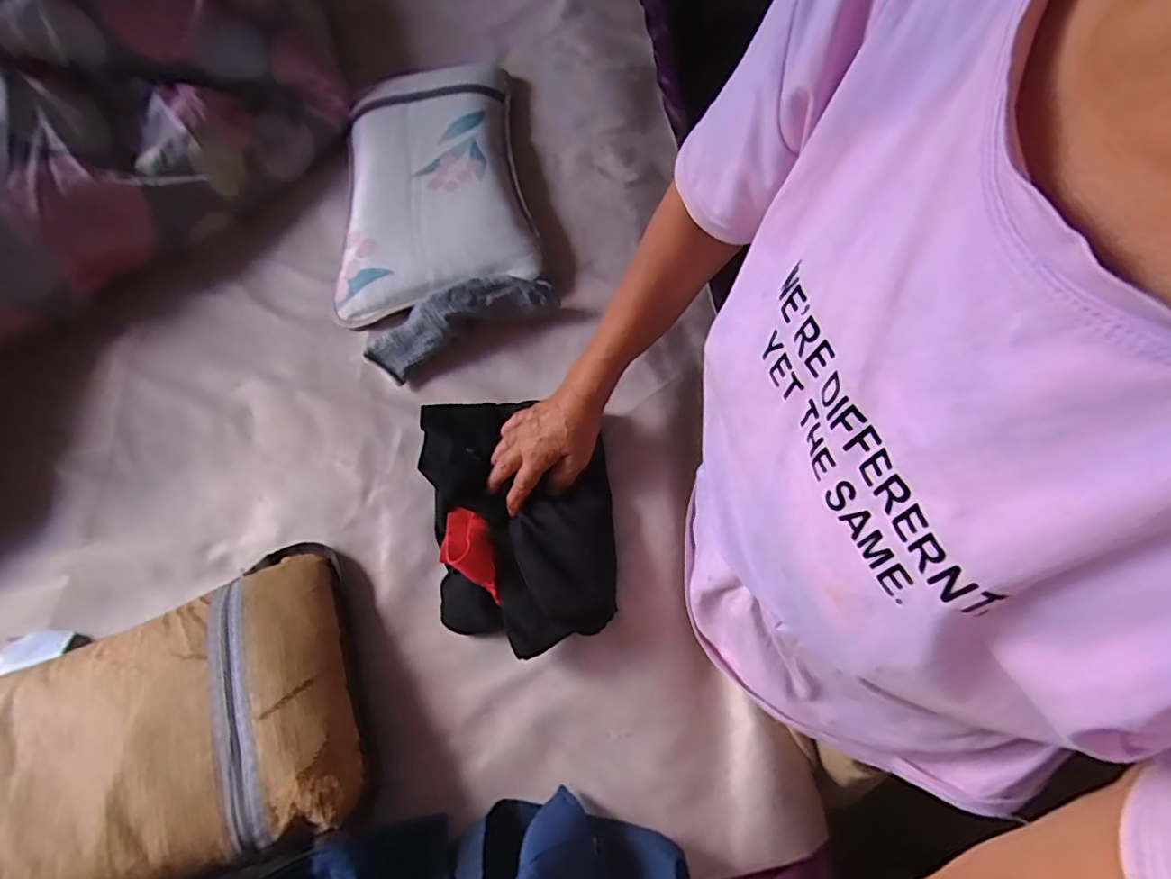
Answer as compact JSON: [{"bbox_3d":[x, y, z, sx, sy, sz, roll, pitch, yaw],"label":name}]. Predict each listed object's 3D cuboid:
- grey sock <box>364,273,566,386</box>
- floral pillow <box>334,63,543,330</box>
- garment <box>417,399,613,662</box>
[{"bbox_3d":[-0.143,-0.138,0.648,0.216,0.056,0.064,-27,64,-11],"label":"grey sock"},{"bbox_3d":[-0.206,-0.367,0.773,0.246,0.057,0.472,-8,62,-1],"label":"floral pillow"},{"bbox_3d":[-0.062,0.066,0.529,0.170,0.061,0.249,-11,62,-3],"label":"garment"}]

